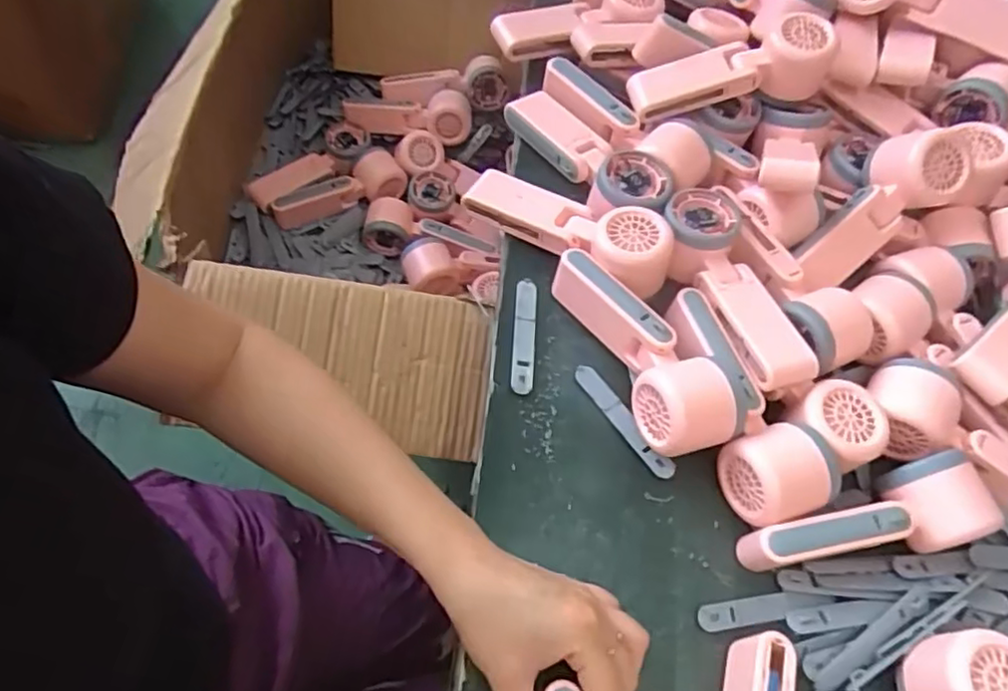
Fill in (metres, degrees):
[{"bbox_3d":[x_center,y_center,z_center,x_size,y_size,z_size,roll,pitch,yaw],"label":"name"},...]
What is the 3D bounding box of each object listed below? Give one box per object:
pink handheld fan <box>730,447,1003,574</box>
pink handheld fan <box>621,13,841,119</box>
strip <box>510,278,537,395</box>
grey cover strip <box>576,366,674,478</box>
[{"bbox_3d":[0.229,0.110,0.415,0.154,0.047,0.057,-6,64,-14],"label":"pink handheld fan"},{"bbox_3d":[0.191,-0.231,0.553,0.166,0.055,0.053,-12,63,9],"label":"pink handheld fan"},{"bbox_3d":[0.015,-0.008,0.479,0.016,0.007,0.095,7,62,-7],"label":"strip"},{"bbox_3d":[0.084,0.053,0.458,0.015,0.006,0.095,-31,72,-23],"label":"grey cover strip"}]

